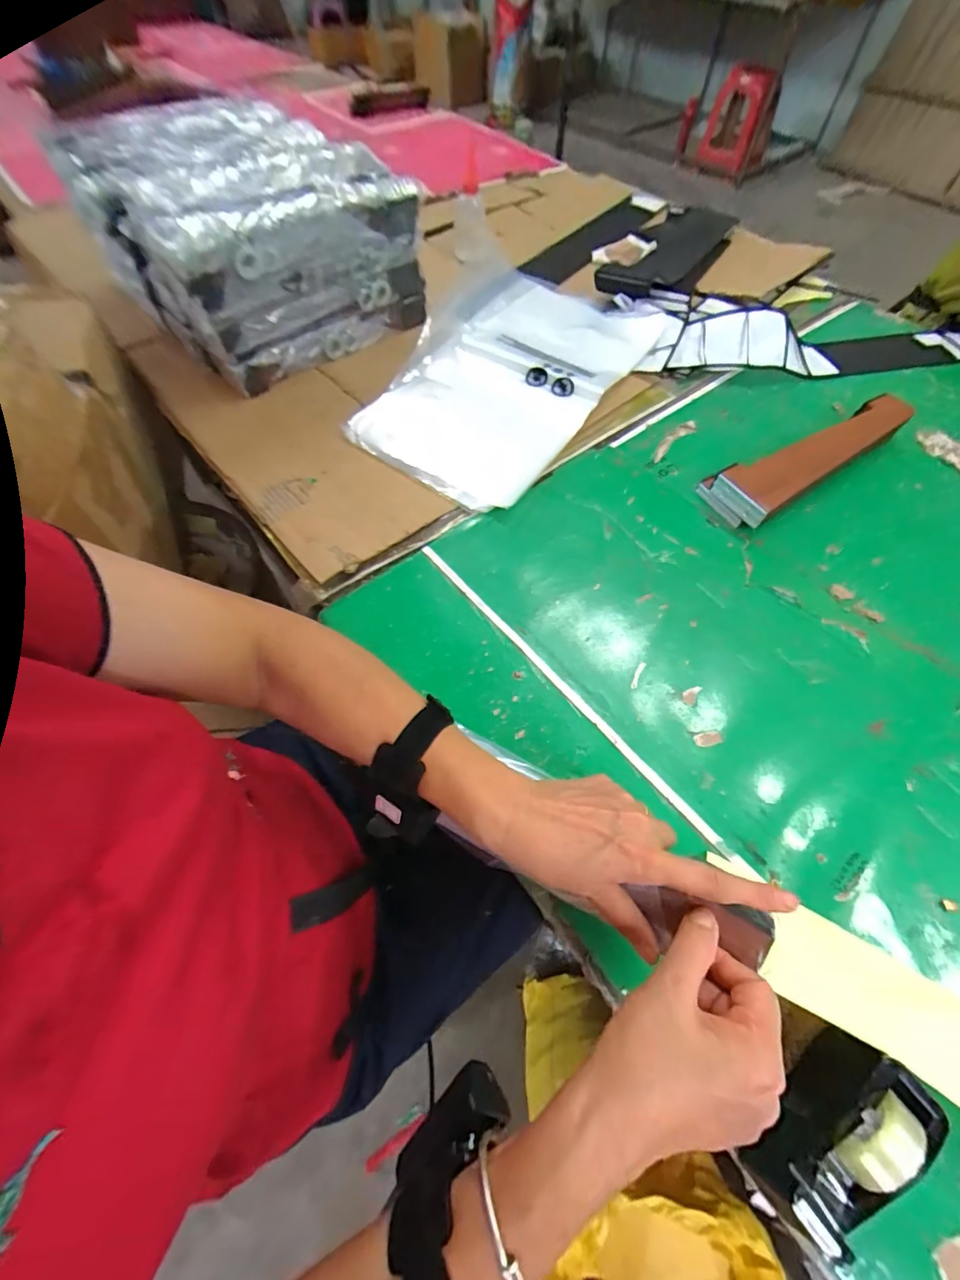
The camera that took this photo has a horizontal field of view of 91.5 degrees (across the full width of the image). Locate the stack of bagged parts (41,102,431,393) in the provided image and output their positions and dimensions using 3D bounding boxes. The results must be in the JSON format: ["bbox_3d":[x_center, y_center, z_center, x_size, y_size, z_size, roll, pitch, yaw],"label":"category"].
[{"bbox_3d":[-0.366,-0.632,0.751,0.356,0.212,0.443,-41,68,-21],"label":"stack of bagged parts"}]

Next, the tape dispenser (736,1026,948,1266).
[{"bbox_3d":[0.231,0.318,0.300,0.111,0.073,0.051,-34,66,-18],"label":"tape dispenser"}]

